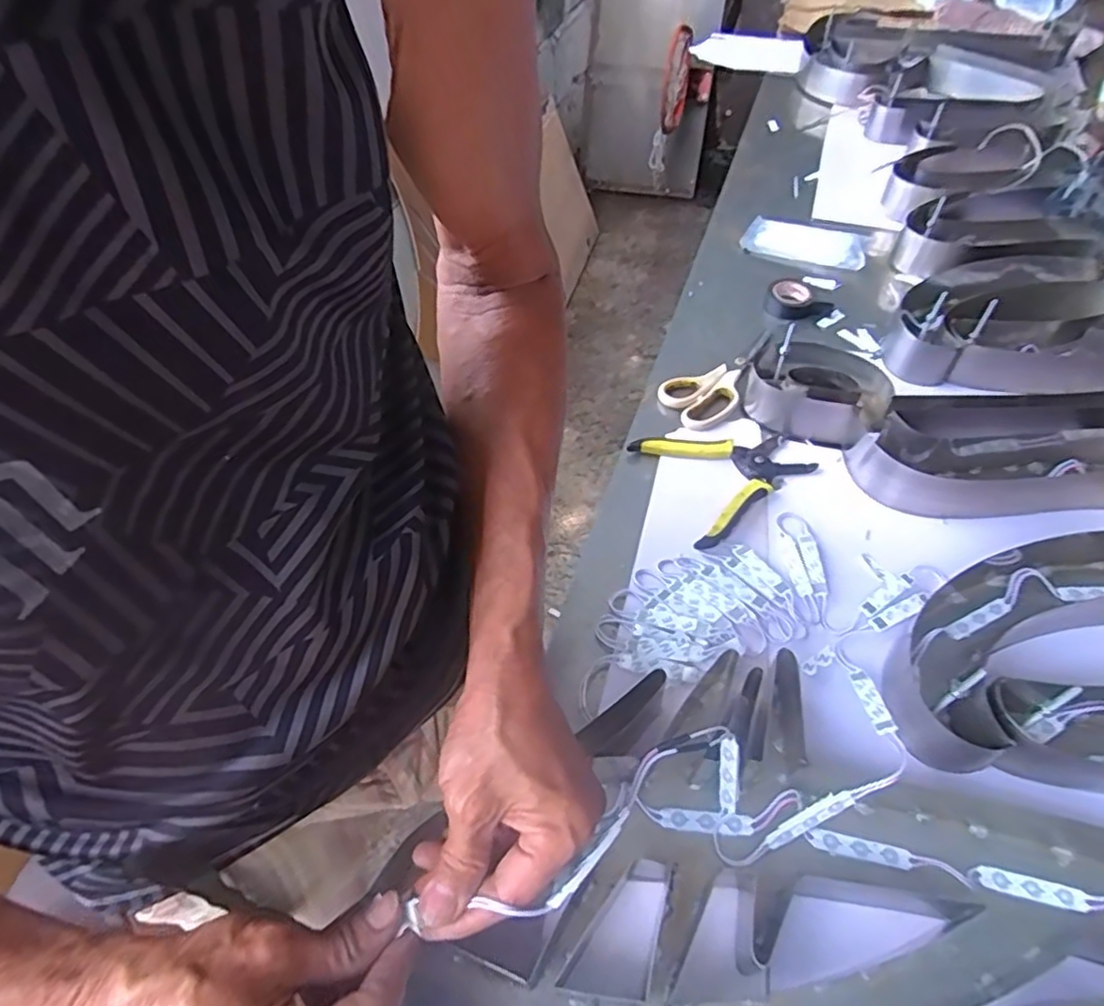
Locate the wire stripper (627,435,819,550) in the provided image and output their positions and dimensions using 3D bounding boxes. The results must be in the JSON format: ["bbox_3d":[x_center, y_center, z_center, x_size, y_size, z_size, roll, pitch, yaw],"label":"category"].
[{"bbox_3d":[0.167,-0.030,0.608,0.147,0.014,0.140,-18,50,-12],"label":"wire stripper"}]

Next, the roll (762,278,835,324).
[{"bbox_3d":[0.294,-0.245,0.787,0.069,0.025,0.052,-10,49,-5],"label":"roll"}]

